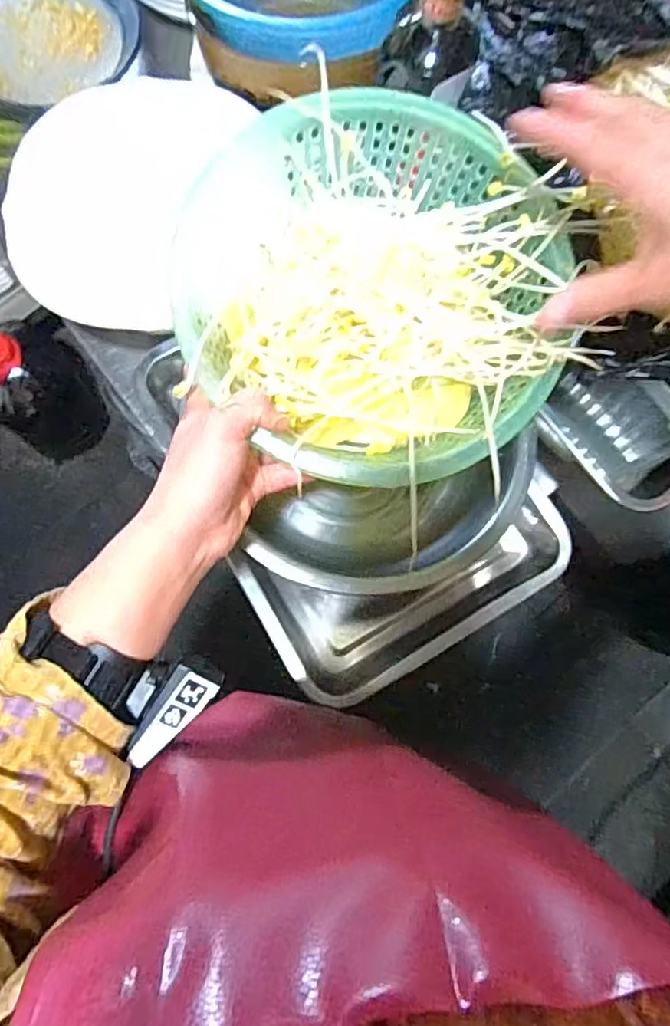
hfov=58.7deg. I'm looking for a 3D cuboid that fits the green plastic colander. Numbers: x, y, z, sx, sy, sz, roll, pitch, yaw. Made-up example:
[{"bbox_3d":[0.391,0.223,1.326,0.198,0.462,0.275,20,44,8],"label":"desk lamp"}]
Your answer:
[{"bbox_3d":[0.026,-0.142,0.408,0.236,0.092,0.240,0,78,-1],"label":"green plastic colander"}]

